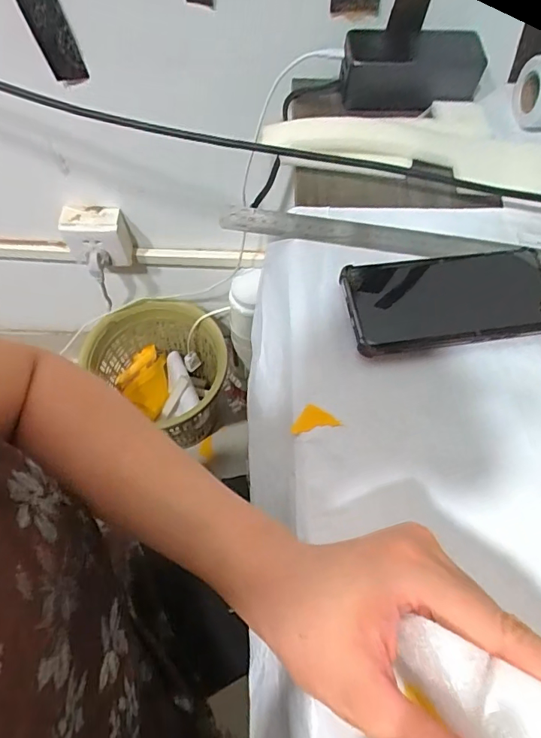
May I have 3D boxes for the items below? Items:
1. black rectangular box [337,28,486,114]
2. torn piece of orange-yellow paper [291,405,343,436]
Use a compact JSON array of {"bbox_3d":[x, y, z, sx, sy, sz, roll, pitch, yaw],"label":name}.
[{"bbox_3d":[0.132,-0.291,0.465,0.129,0.038,0.067,-7,65,-5],"label":"black rectangular box"},{"bbox_3d":[0.032,0.035,0.344,0.035,0.004,0.018,-10,65,-6],"label":"torn piece of orange-yellow paper"}]

